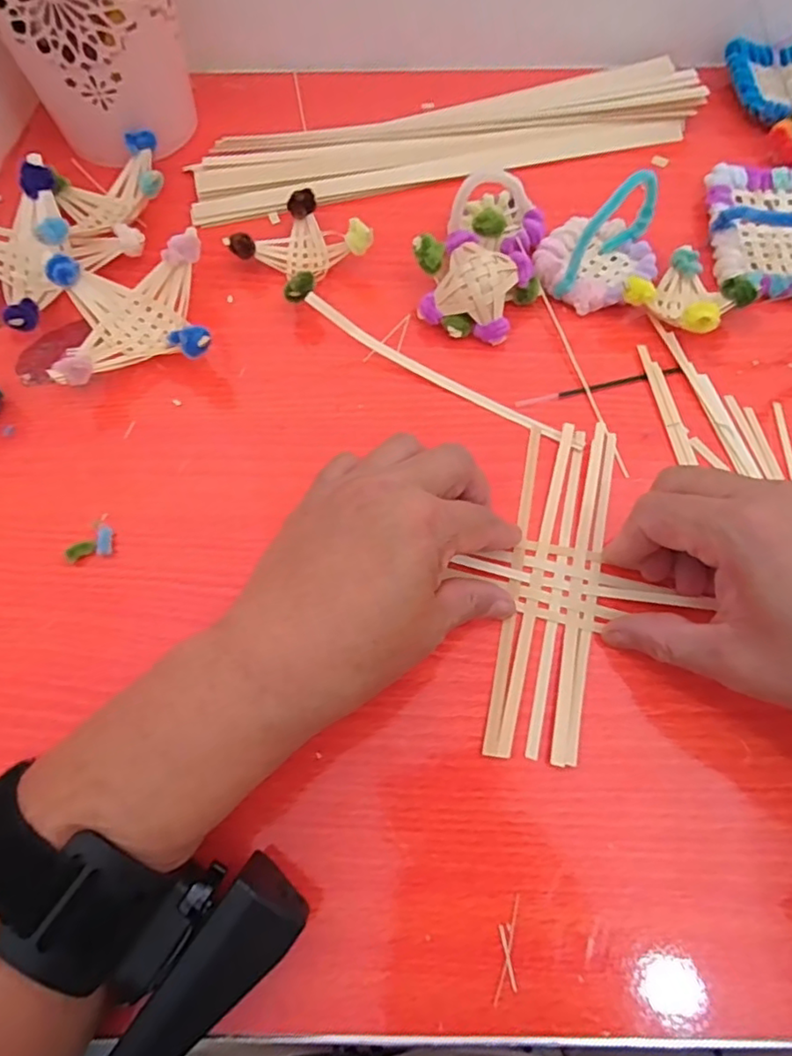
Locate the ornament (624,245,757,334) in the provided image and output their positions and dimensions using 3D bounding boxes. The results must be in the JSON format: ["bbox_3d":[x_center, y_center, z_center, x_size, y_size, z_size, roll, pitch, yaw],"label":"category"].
[{"bbox_3d":[0.167,-0.134,0.333,0.060,0.028,0.053,-41,71,-15],"label":"ornament"}]

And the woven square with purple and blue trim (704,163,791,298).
[{"bbox_3d":[0.242,-0.186,0.346,0.094,0.048,0.126,8,67,5],"label":"woven square with purple and blue trim"}]

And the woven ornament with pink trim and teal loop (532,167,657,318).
[{"bbox_3d":[0.119,-0.168,0.337,0.067,0.057,0.067,21,68,10],"label":"woven ornament with pink trim and teal loop"}]

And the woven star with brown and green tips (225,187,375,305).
[{"bbox_3d":[-0.056,-0.168,0.361,0.064,0.027,0.069,-40,71,-15],"label":"woven star with brown and green tips"}]

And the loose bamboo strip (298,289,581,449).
[{"bbox_3d":[0.026,-0.085,0.317,0.164,0.028,0.010,26,69,12],"label":"loose bamboo strip"}]

